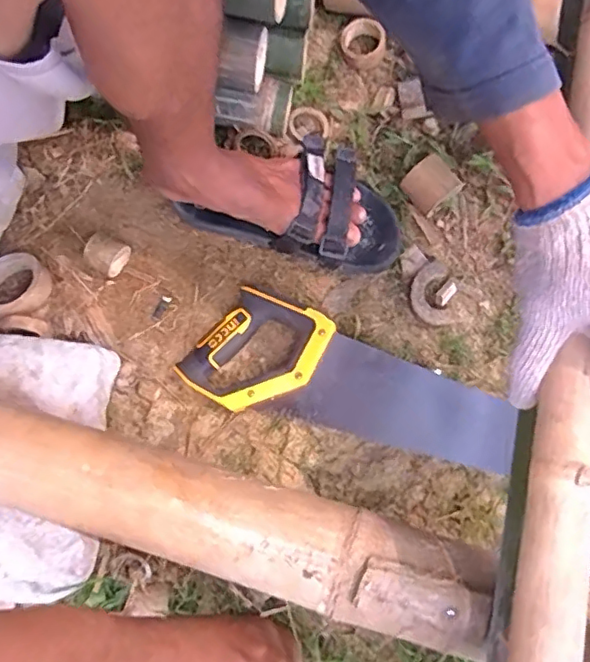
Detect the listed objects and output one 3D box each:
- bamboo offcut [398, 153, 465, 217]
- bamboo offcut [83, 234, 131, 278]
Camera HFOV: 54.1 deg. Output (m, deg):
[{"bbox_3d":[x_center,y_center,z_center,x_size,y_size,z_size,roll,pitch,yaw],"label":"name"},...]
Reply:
[{"bbox_3d":[0.155,-0.167,0.671,0.057,0.047,0.052,-41,82,-5],"label":"bamboo offcut"},{"bbox_3d":[-0.224,-0.092,0.689,0.044,0.040,0.045,39,84,7],"label":"bamboo offcut"}]

